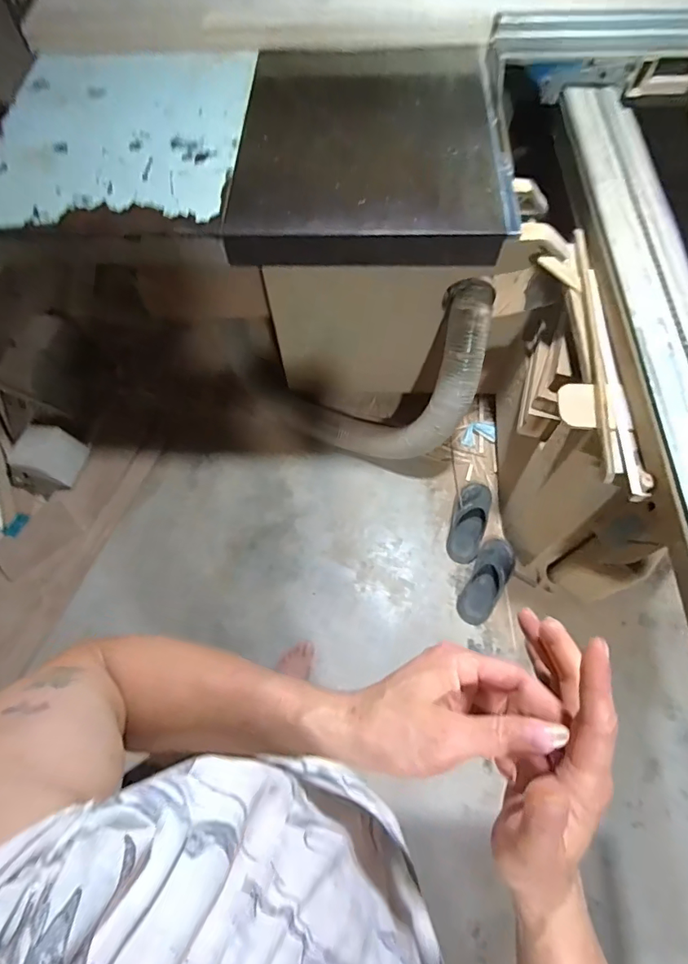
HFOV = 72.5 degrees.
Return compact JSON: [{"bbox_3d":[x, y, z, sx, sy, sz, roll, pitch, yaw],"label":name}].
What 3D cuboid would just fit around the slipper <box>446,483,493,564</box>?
[{"bbox_3d":[0.412,0.122,1.535,0.113,0.057,0.280,19,68,10],"label":"slipper"}]

